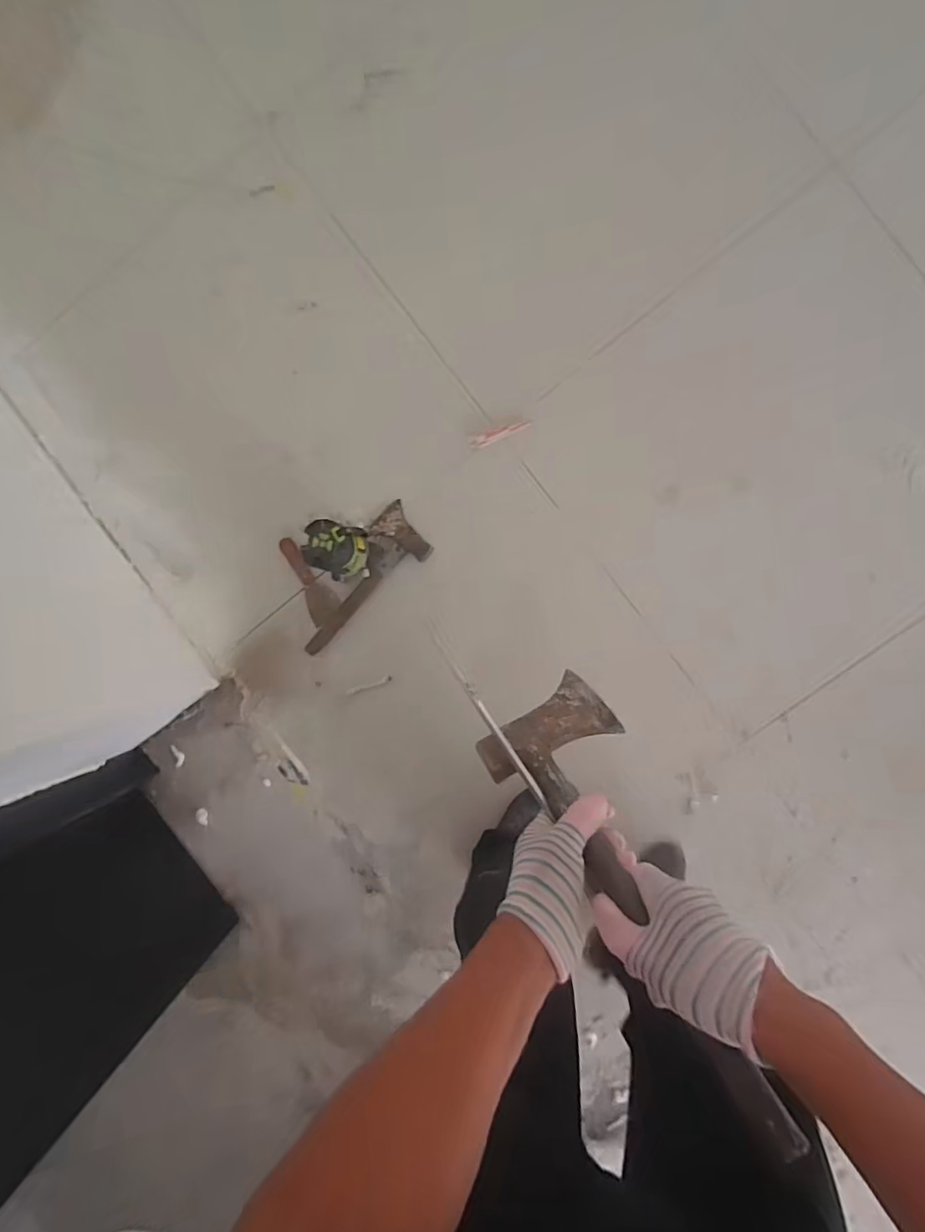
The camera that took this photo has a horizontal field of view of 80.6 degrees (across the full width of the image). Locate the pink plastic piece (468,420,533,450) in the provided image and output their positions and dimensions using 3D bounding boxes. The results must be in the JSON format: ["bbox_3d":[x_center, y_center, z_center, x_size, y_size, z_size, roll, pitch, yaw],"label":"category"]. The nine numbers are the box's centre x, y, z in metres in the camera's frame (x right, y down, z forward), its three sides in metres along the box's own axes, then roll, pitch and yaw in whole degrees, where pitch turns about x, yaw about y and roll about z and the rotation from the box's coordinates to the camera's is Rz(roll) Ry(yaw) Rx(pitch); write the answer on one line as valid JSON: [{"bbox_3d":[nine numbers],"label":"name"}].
[{"bbox_3d":[0.074,-0.366,1.086,0.126,0.005,0.026,-23,91,5],"label":"pink plastic piece"}]

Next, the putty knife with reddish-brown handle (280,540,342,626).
[{"bbox_3d":[-0.322,-0.078,1.150,0.074,0.018,0.188,-29,90,5],"label":"putty knife with reddish-brown handle"}]

